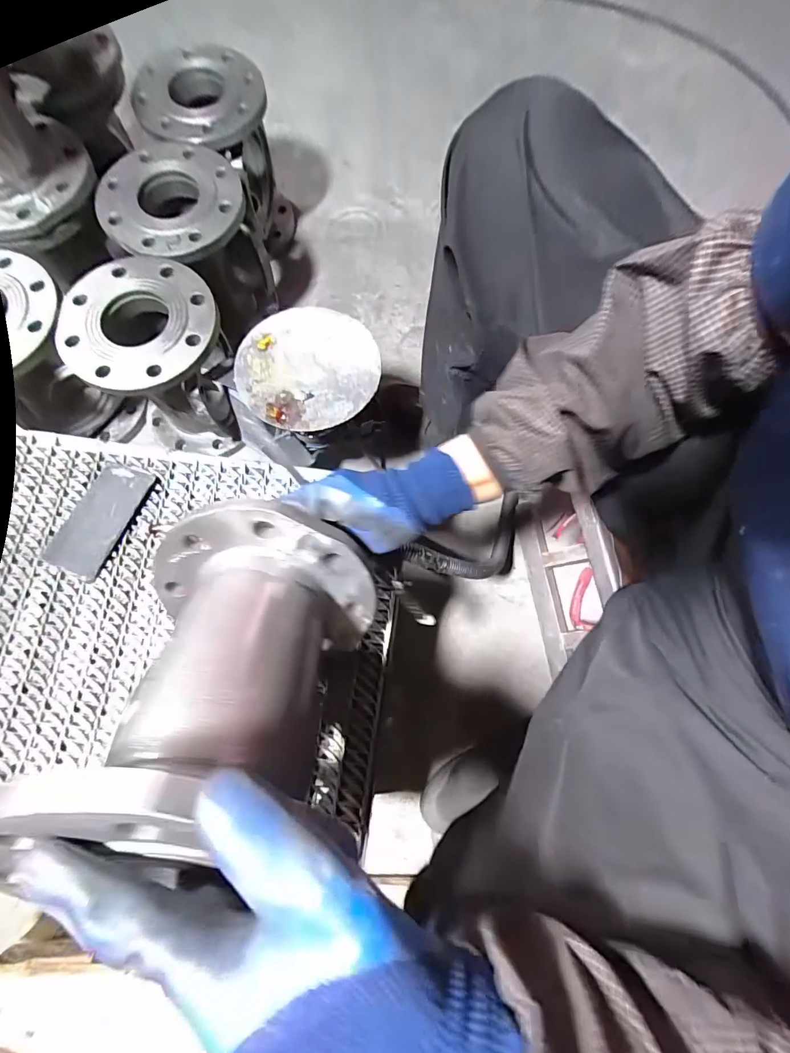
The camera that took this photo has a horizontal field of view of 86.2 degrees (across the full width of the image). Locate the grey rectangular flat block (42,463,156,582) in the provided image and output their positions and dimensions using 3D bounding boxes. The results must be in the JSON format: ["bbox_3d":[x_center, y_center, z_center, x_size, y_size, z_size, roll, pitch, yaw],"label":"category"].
[{"bbox_3d":[-0.338,-0.011,0.479,0.071,0.014,0.135,28,76,7],"label":"grey rectangular flat block"}]

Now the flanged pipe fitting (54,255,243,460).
[{"bbox_3d":[-0.330,-0.234,0.630,0.187,0.232,0.184,0,75,-1],"label":"flanged pipe fitting"}]

